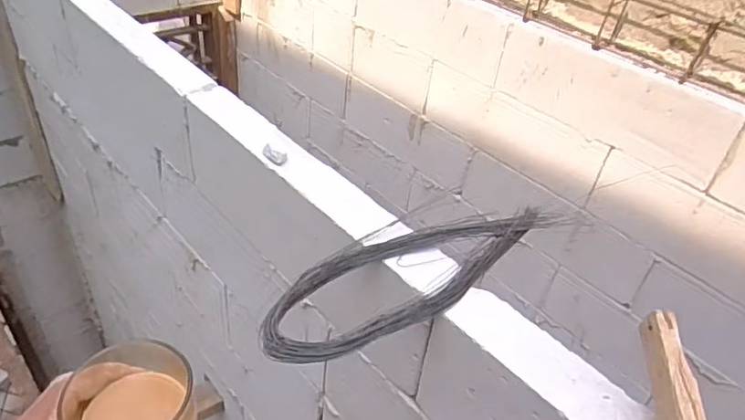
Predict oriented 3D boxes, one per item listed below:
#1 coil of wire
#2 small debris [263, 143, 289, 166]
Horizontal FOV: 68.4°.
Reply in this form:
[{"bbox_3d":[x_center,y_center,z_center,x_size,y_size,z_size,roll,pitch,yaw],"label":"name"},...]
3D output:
[{"bbox_3d":[0.057,0.062,0.667,0.426,0.026,0.141,-22,47,-31],"label":"coil of wire"},{"bbox_3d":[-0.147,-0.084,0.821,0.044,0.017,0.020,30,44,25],"label":"small debris"}]

